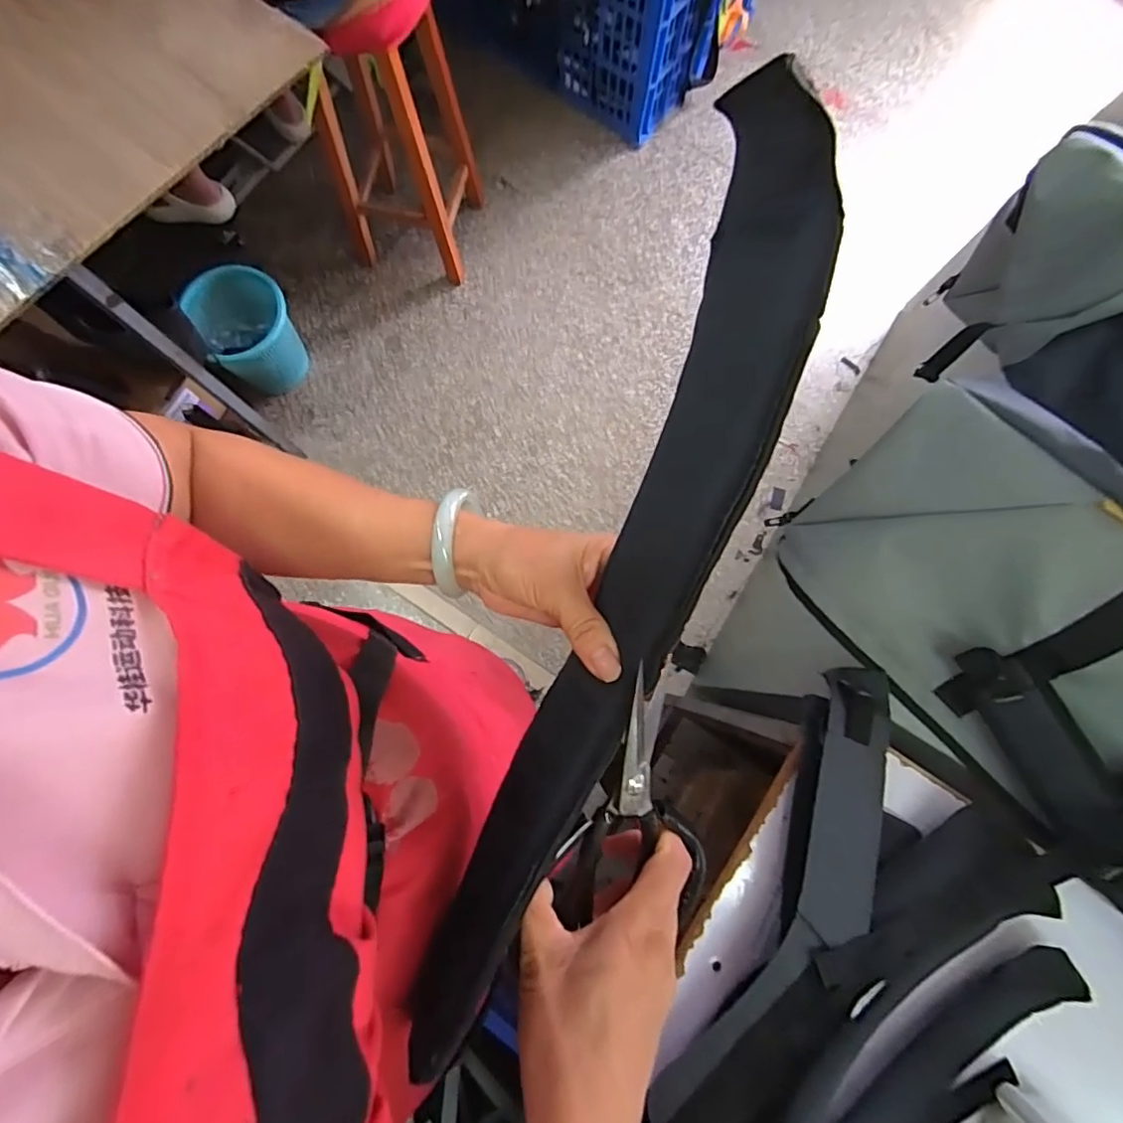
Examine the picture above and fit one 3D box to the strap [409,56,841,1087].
[{"bbox_3d":[0.029,0.017,0.261,0.065,0.095,0.410,23,98,3],"label":"strap"}]

